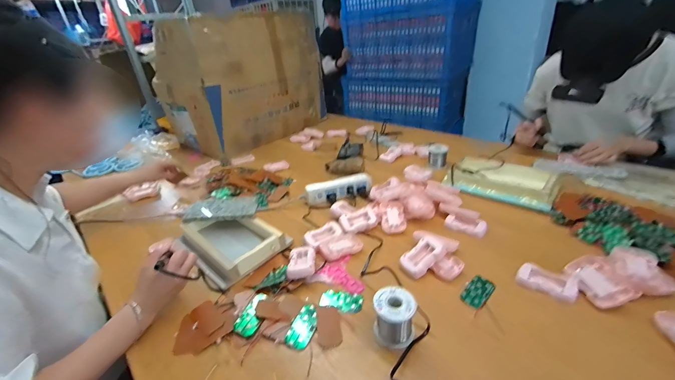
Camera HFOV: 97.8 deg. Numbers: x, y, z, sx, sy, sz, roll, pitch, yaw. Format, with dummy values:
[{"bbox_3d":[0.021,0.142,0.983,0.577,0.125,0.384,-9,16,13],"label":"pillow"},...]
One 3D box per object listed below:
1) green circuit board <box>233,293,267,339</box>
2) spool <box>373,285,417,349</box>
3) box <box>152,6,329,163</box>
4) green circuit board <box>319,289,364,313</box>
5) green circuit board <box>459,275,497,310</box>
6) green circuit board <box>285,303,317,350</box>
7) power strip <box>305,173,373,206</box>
[{"bbox_3d":[-0.140,0.212,0.500,0.040,0.010,0.075,11,35,23],"label":"green circuit board"},{"bbox_3d":[0.087,0.192,0.449,0.060,0.066,0.061,-5,29,3],"label":"spool"},{"bbox_3d":[-0.402,-0.489,1.331,0.370,0.474,0.614,15,35,33],"label":"box"},{"bbox_3d":[0.007,0.197,0.524,0.074,0.007,0.039,7,34,17],"label":"green circuit board"},{"bbox_3d":[0.247,0.178,0.516,0.069,0.005,0.038,-30,40,-34],"label":"green circuit board"},{"bbox_3d":[-0.054,0.221,0.480,0.039,0.006,0.075,10,35,22],"label":"green circuit board"},{"bbox_3d":[0.009,0.002,0.810,0.189,0.054,0.047,-14,32,-15],"label":"power strip"}]

